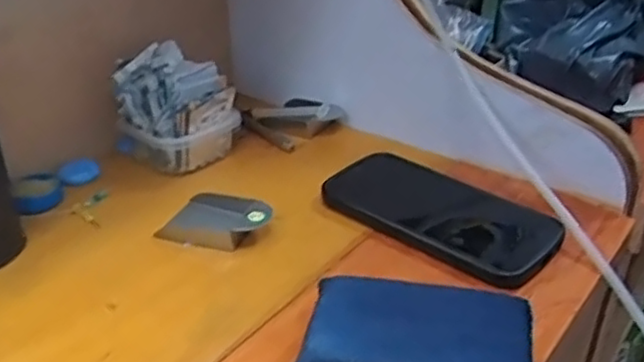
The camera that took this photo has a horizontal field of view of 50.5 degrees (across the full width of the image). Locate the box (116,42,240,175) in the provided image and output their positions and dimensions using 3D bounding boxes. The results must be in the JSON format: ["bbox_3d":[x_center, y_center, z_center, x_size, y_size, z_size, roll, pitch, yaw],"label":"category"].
[{"bbox_3d":[-0.112,-0.057,0.543,0.061,0.085,0.082,25,38,36],"label":"box"}]

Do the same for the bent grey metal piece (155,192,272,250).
[{"bbox_3d":[-0.072,0.025,0.469,0.073,0.019,0.052,13,33,22],"label":"bent grey metal piece"}]

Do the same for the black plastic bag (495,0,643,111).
[{"bbox_3d":[0.272,-0.169,0.678,0.180,0.126,0.179,8,31,13],"label":"black plastic bag"}]

